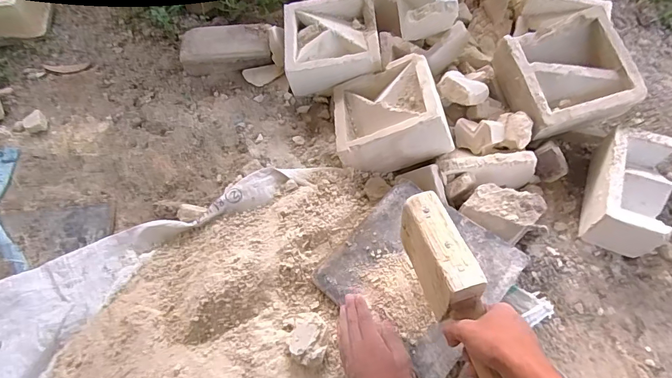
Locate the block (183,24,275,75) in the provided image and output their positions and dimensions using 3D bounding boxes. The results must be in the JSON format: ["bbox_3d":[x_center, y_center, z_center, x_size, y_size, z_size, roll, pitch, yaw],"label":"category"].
[{"bbox_3d":[-0.251,-0.327,0.945,0.207,0.066,0.104,1,58,1],"label":"block"}]

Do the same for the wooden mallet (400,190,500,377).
[{"bbox_3d":[0.144,0.128,0.501,0.052,0.095,0.251,-14,62,-8],"label":"wooden mallet"}]

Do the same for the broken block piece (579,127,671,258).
[{"bbox_3d":[0.517,0.000,0.722,0.104,0.116,0.212,21,63,8],"label":"broken block piece"}]

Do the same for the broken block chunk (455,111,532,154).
[{"bbox_3d":[0.299,-0.105,0.771,0.115,0.070,0.082,-10,58,-6],"label":"broken block chunk"}]

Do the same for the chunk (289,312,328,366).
[{"bbox_3d":[-0.039,0.218,0.590,0.051,0.026,0.070,3,62,4],"label":"chunk"}]

